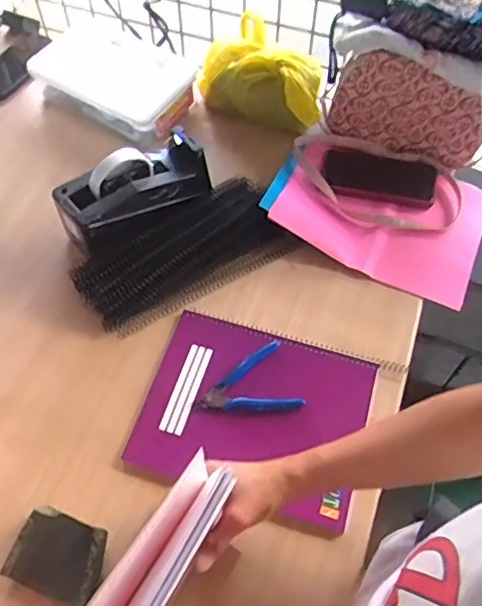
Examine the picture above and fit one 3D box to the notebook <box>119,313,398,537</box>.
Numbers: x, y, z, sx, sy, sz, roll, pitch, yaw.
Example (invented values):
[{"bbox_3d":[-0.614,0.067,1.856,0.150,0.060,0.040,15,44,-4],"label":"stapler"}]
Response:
[{"bbox_3d":[0.019,0.115,0.624,0.242,0.014,0.197,15,62,8],"label":"notebook"}]

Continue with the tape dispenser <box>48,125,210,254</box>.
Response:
[{"bbox_3d":[-0.138,-0.147,0.719,0.194,0.092,0.071,-37,67,-19],"label":"tape dispenser"}]

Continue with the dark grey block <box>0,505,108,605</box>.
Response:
[{"bbox_3d":[-0.172,0.244,0.538,0.087,0.037,0.070,19,62,10],"label":"dark grey block"}]

